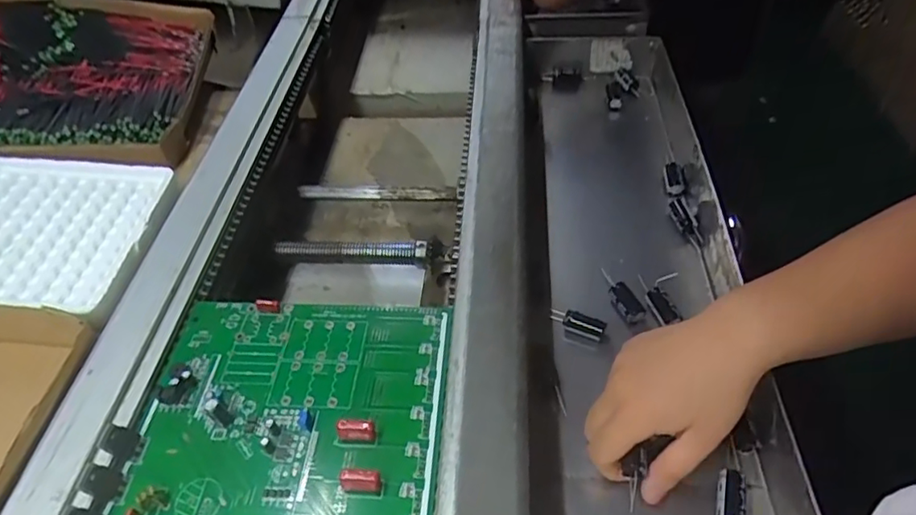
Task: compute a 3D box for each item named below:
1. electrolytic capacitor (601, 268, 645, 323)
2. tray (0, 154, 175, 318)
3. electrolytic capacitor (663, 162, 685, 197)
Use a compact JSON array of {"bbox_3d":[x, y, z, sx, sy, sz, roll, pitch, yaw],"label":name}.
[{"bbox_3d":[0.126,0.027,0.461,0.015,0.011,0.054,-19,50,-11],"label":"electrolytic capacitor"},{"bbox_3d":[-0.341,-0.026,0.454,0.188,0.020,0.156,7,50,0],"label":"tray"},{"bbox_3d":[0.198,-0.073,0.542,0.015,0.011,0.037,1,49,6],"label":"electrolytic capacitor"}]

